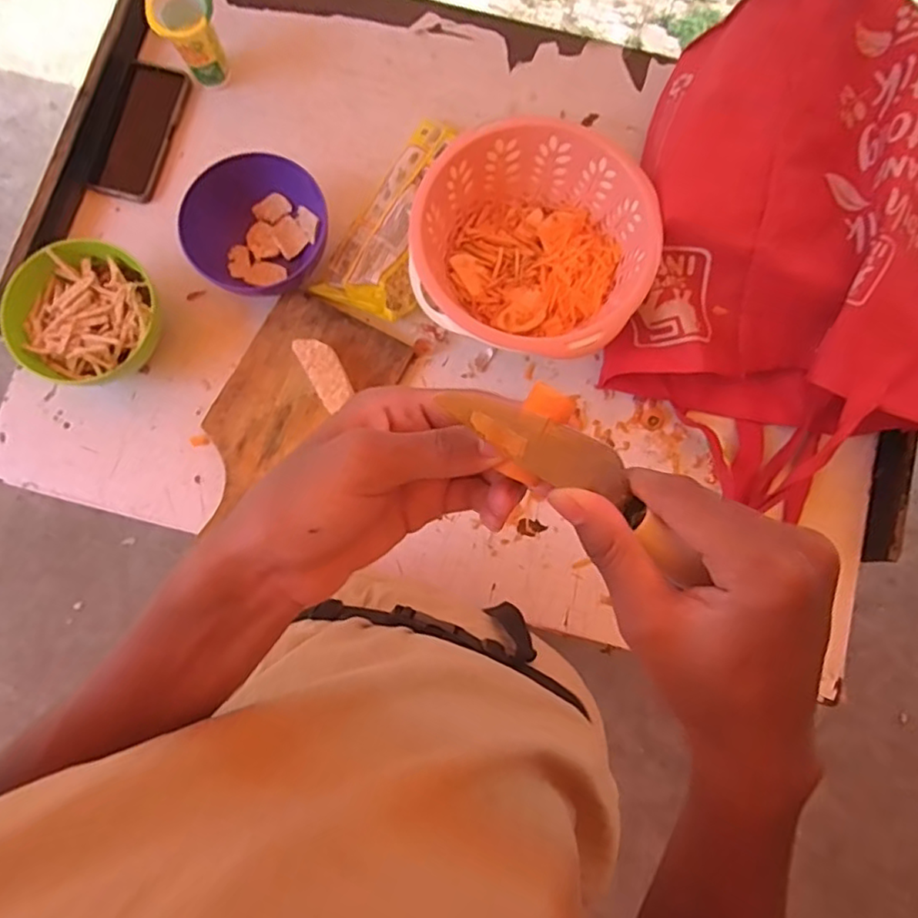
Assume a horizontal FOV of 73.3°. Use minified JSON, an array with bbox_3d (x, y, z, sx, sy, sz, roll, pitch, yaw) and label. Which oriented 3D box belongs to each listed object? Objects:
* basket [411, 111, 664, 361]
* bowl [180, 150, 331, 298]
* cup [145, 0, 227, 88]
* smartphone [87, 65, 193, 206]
[{"bbox_3d":[0.080,-0.221,0.648,0.232,0.091,0.225,0,81,0],"label":"basket"},{"bbox_3d":[-0.212,-0.246,0.670,0.139,0.071,0.148,0,81,0],"label":"bowl"},{"bbox_3d":[-0.296,-0.471,0.694,0.064,0.095,0.067,0,81,0],"label":"cup"},{"bbox_3d":[-0.371,-0.382,0.721,0.072,0.013,0.163,17,86,3],"label":"smartphone"}]

